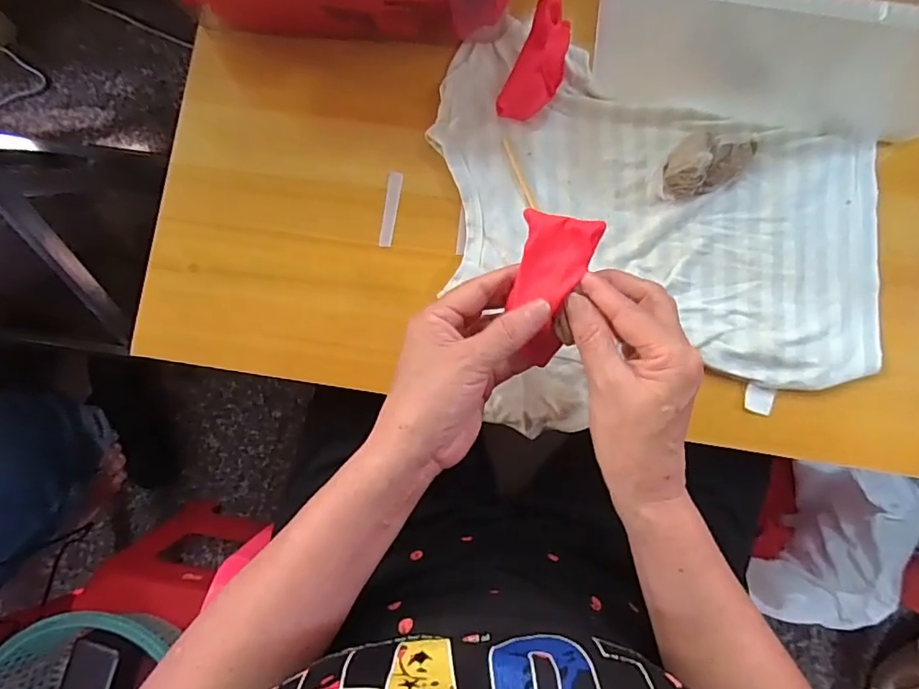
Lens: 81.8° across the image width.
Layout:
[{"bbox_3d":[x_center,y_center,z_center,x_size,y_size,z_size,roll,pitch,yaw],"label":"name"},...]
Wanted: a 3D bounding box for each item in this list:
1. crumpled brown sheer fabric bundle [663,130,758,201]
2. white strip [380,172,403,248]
[{"bbox_3d":[0.183,-0.136,0.386,0.074,0.035,0.038,-17,84,0],"label":"crumpled brown sheer fabric bundle"},{"bbox_3d":[-0.053,-0.106,0.415,0.011,0.004,0.059,7,85,2],"label":"white strip"}]

